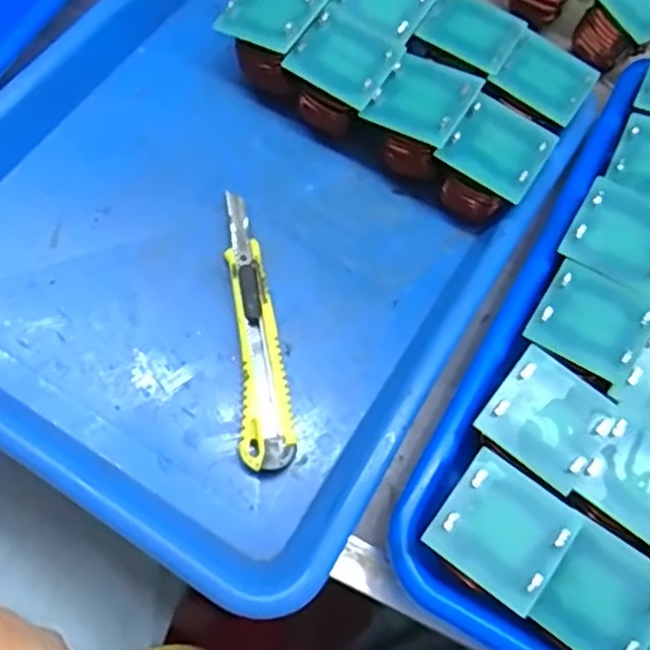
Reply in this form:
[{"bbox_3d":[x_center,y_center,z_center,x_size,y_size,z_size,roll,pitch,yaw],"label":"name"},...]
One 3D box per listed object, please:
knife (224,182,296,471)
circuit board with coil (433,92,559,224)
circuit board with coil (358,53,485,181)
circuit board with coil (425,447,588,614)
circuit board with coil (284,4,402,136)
[{"bbox_3d":[-0.035,0.000,0.321,0.024,0.014,0.138,-8,71,-10],"label":"knife"},{"bbox_3d":[0.083,-0.081,0.348,0.045,0.046,0.047,36,68,6],"label":"circuit board with coil"},{"bbox_3d":[0.046,-0.106,0.351,0.045,0.053,0.049,37,69,6],"label":"circuit board with coil"},{"bbox_3d":[0.069,0.080,0.262,0.046,0.014,0.045,37,75,9],"label":"circuit board with coil"},{"bbox_3d":[0.008,-0.129,0.358,0.046,0.047,0.048,34,68,5],"label":"circuit board with coil"}]

